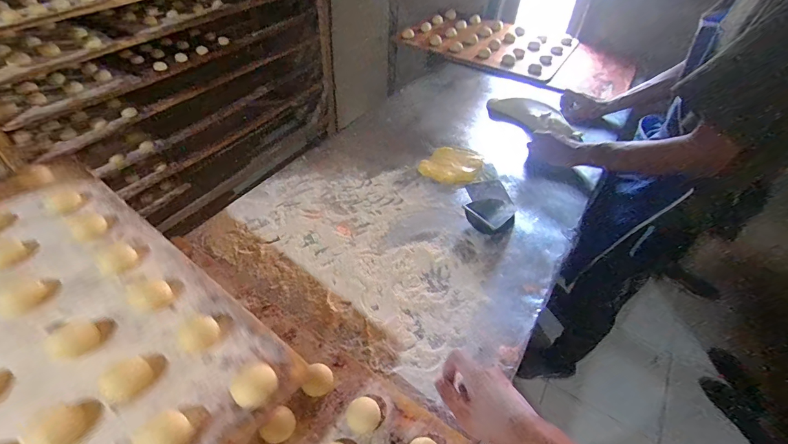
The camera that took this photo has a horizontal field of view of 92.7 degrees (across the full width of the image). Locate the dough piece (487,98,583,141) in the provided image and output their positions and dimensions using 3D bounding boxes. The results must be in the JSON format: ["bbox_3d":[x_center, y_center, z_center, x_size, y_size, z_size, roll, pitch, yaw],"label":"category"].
[{"bbox_3d":[0.391,-0.299,1.061,0.260,0.049,0.071,25,51,18],"label":"dough piece"}]

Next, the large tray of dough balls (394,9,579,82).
[{"bbox_3d":[0.349,-0.680,1.400,0.584,0.062,0.399,26,51,20],"label":"large tray of dough balls"}]

